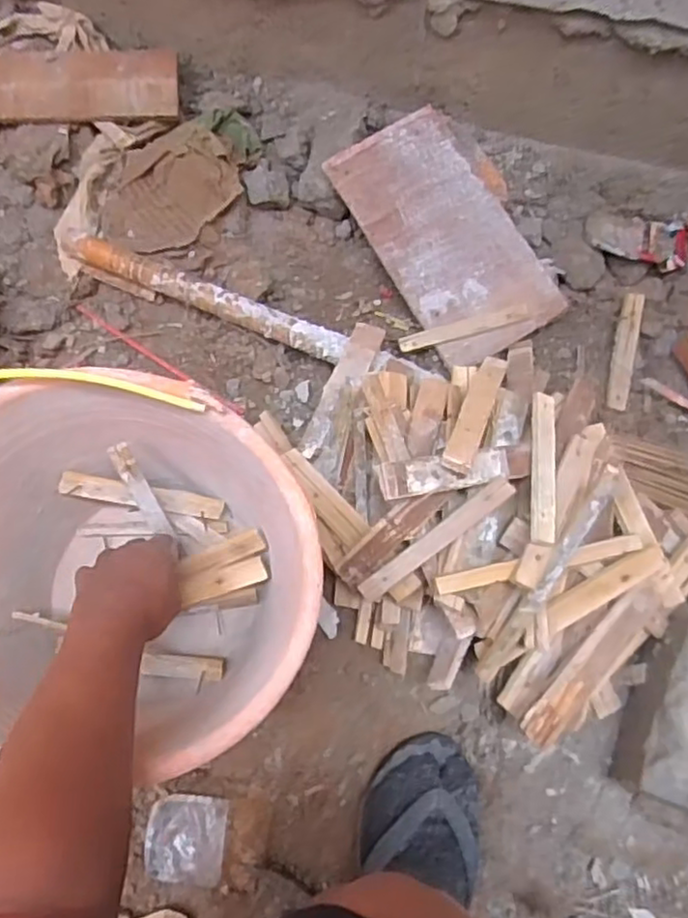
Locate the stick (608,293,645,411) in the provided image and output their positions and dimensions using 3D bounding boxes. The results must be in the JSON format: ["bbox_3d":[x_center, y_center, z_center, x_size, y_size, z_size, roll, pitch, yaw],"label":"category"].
[{"bbox_3d":[0.337,-0.130,0.803,0.025,0.007,0.156,10,72,23],"label":"stick"}]

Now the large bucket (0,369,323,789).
[{"bbox_3d":[-0.181,0.103,0.566,0.314,0.242,0.275,6,70,3],"label":"large bucket"}]

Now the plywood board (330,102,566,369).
[{"bbox_3d":[0.122,-0.273,0.812,0.165,0.020,0.310,-30,84,-5],"label":"plywood board"}]

